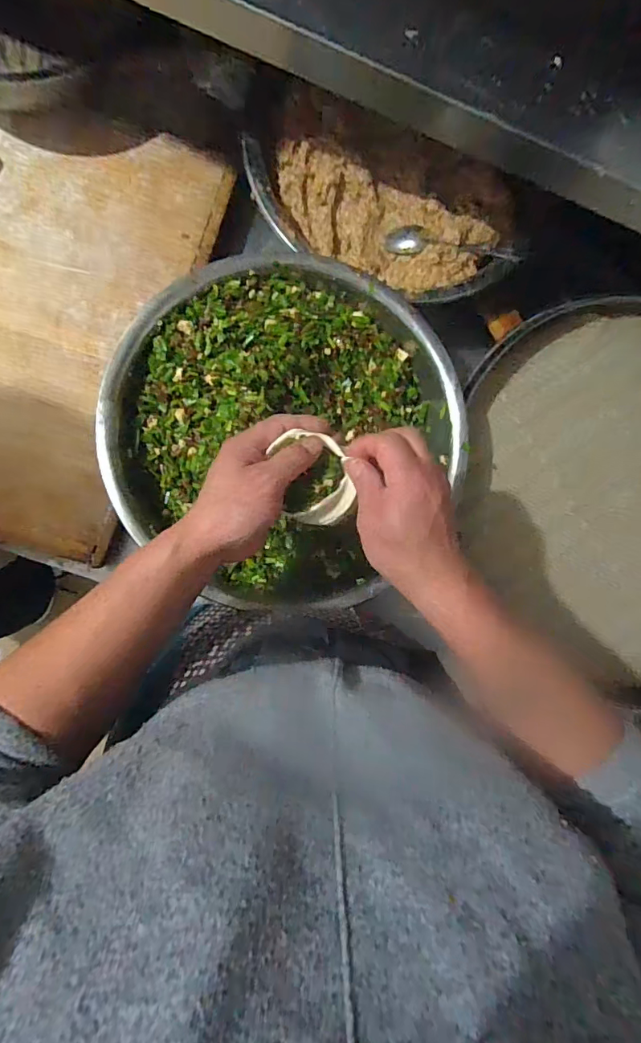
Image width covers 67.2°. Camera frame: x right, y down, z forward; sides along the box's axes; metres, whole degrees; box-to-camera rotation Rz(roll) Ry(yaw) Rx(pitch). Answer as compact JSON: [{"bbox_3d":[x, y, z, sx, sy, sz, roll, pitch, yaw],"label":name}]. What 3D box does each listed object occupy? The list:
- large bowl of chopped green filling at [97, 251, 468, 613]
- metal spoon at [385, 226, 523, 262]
[{"bbox_3d":[-0.040,-0.107,0.553,0.370,0.110,0.371,0,87,-7],"label":"large bowl of chopped green filling"},{"bbox_3d":[0.157,-0.331,0.577,0.159,0.013,0.033,14,90,12],"label":"metal spoon"}]

